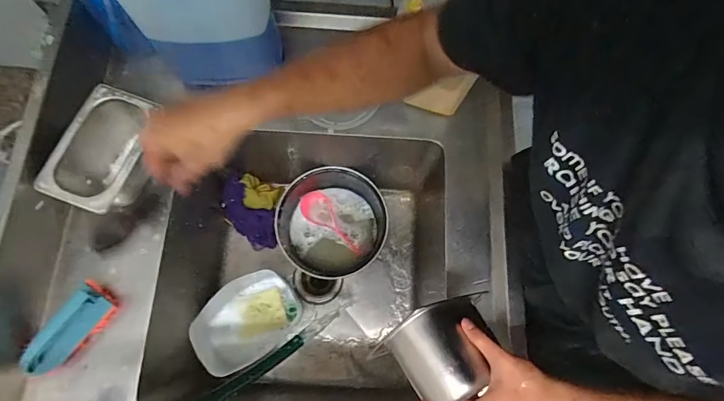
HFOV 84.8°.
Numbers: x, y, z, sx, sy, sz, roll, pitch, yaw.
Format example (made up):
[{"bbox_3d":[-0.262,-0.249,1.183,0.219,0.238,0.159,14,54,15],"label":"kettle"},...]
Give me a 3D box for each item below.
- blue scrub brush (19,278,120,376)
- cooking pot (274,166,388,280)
[{"bbox_3d":[-0.420,0.185,0.571,0.052,0.063,0.132,36,76,8],"label":"blue scrub brush"},{"bbox_3d":[-0.069,0.051,0.898,0.212,0.123,0.235,27,75,6],"label":"cooking pot"}]

